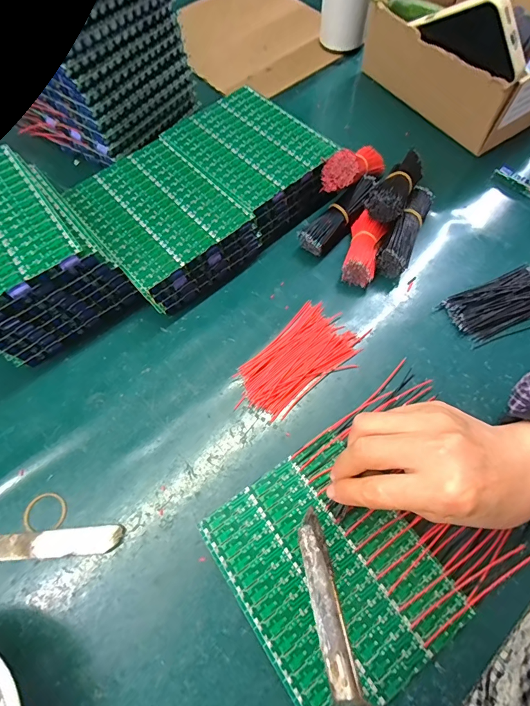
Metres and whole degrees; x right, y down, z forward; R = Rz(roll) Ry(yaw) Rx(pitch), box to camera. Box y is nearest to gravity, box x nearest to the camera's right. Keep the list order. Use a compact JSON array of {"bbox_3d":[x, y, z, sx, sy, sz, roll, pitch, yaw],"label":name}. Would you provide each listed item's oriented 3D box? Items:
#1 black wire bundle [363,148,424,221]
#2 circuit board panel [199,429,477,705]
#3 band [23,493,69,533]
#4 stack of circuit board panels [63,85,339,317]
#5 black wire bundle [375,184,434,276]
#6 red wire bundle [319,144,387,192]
[{"bbox_3d":[0.132,-0.168,0.369,0.034,0.028,0.084,27,68,12],"label":"black wire bundle"},{"bbox_3d":[0.044,0.146,0.255,0.123,0.006,0.147,-31,66,-14],"label":"circuit board panel"},{"bbox_3d":[-0.168,0.121,0.282,0.033,0.004,0.027,-3,62,0],"label":"band"},{"bbox_3d":[-0.060,-0.166,0.395,0.250,0.064,0.158,-39,69,-16],"label":"stack of circuit board panels"},{"bbox_3d":[0.145,-0.126,0.379,0.028,0.032,0.101,24,68,11],"label":"black wire bundle"},{"bbox_3d":[0.098,-0.198,0.389,0.035,0.034,0.104,33,45,17],"label":"red wire bundle"}]

